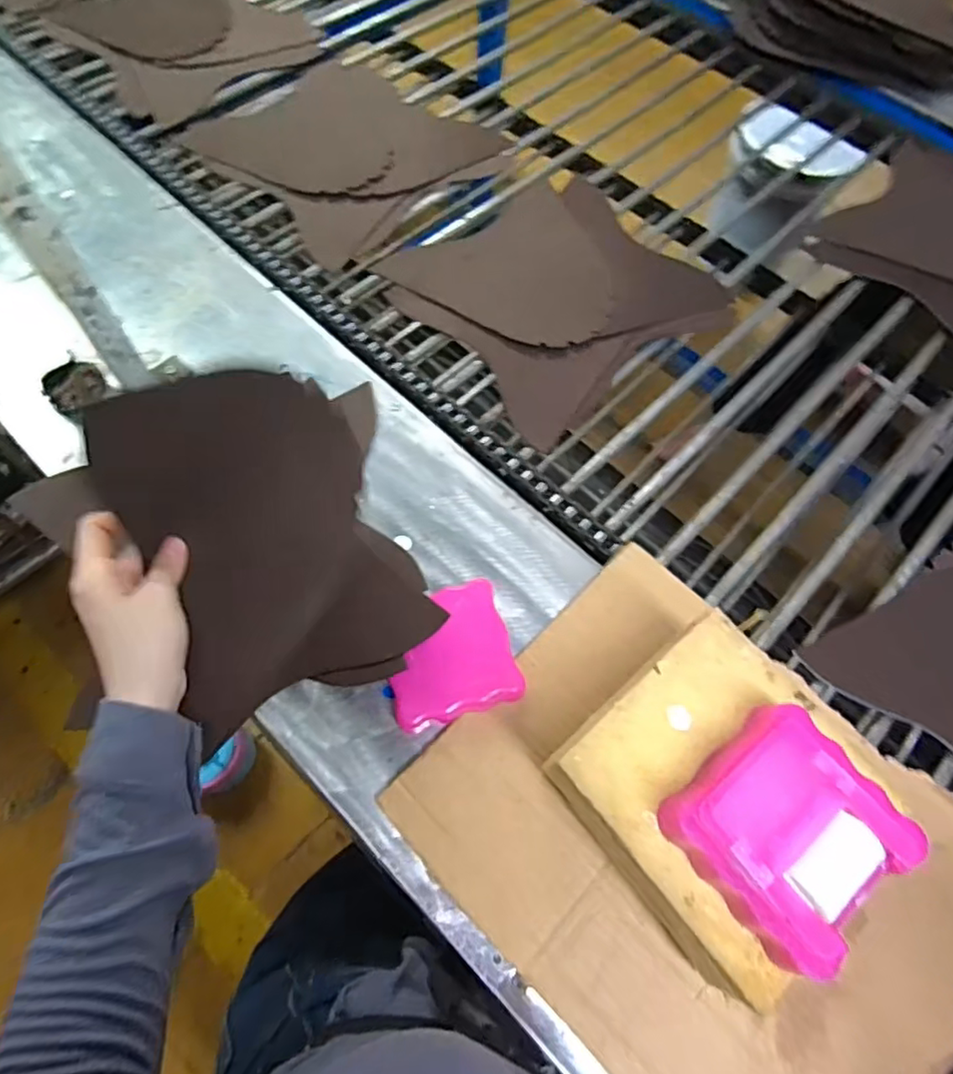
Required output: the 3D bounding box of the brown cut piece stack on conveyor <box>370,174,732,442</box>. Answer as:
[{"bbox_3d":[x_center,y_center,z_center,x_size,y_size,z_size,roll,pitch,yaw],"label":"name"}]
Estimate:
[{"bbox_3d":[0.105,-0.296,0.738,0.335,0.030,0.294,-34,72,-18],"label":"brown cut piece stack on conveyor"}]

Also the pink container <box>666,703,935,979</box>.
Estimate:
[{"bbox_3d":[0.183,0.171,0.362,0.110,0.032,0.107,-36,72,-17],"label":"pink container"}]

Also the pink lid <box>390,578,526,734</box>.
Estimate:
[{"bbox_3d":[-0.022,0.094,0.517,0.102,0.024,0.107,-13,67,-10],"label":"pink lid"}]

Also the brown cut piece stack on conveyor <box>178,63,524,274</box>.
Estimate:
[{"bbox_3d":[-0.175,-0.526,0.836,0.320,0.035,0.313,41,69,14],"label":"brown cut piece stack on conveyor"}]

